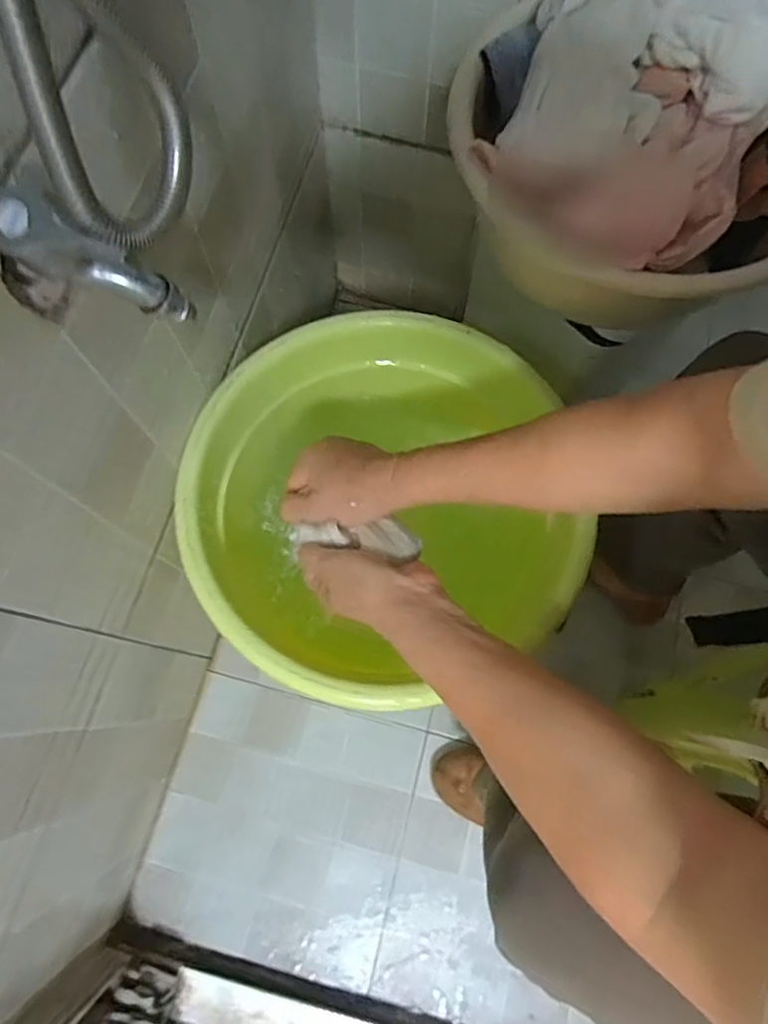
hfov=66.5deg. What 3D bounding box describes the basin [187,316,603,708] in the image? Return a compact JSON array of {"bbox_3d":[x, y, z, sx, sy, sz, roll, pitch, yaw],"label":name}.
[{"bbox_3d":[-0.016,-0.004,0.557,0.318,0.129,0.348,0,72,-1],"label":"basin"}]

